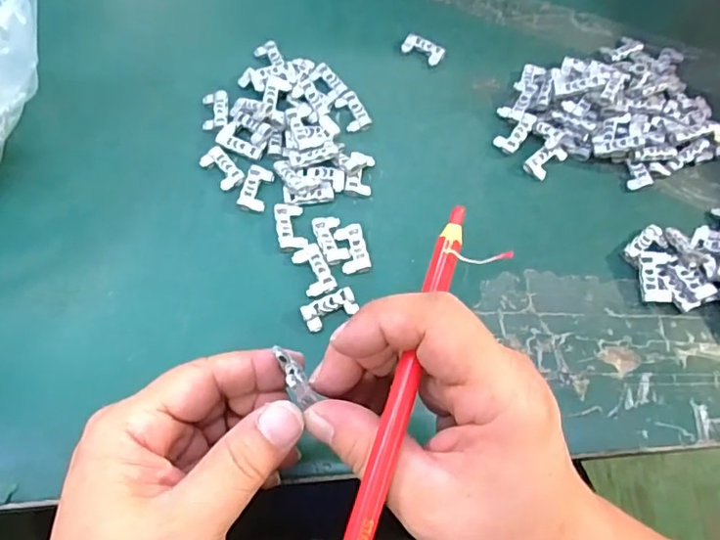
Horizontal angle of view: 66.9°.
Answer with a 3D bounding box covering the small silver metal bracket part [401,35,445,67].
[{"bbox_3d":[0.046,-0.161,0.397,0.030,0.006,0.019,28,65,10],"label":"small silver metal bracket part"}]

